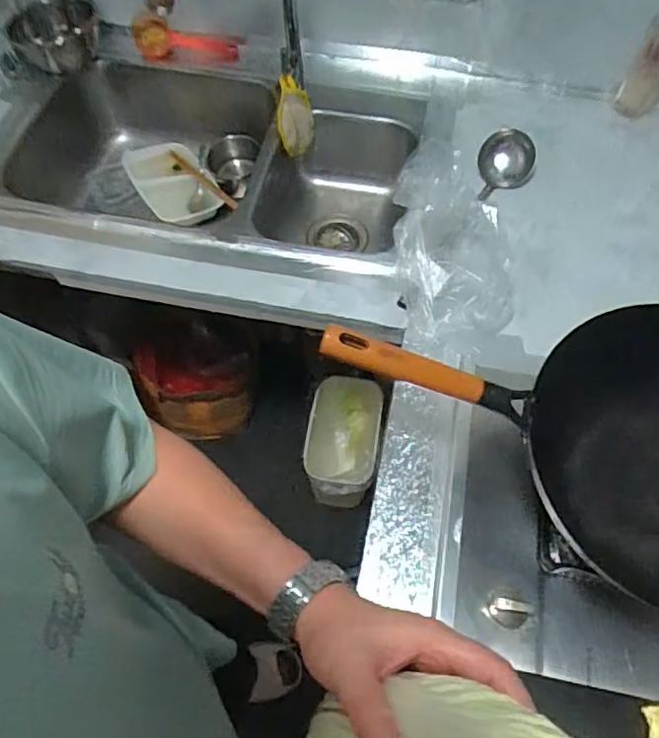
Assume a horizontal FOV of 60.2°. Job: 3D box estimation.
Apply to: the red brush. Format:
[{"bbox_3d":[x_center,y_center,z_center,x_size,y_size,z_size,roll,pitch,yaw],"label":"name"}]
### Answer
[{"bbox_3d":[-0.275,-0.626,1.099,0.195,0.074,0.054,2,62,2],"label":"red brush"}]

